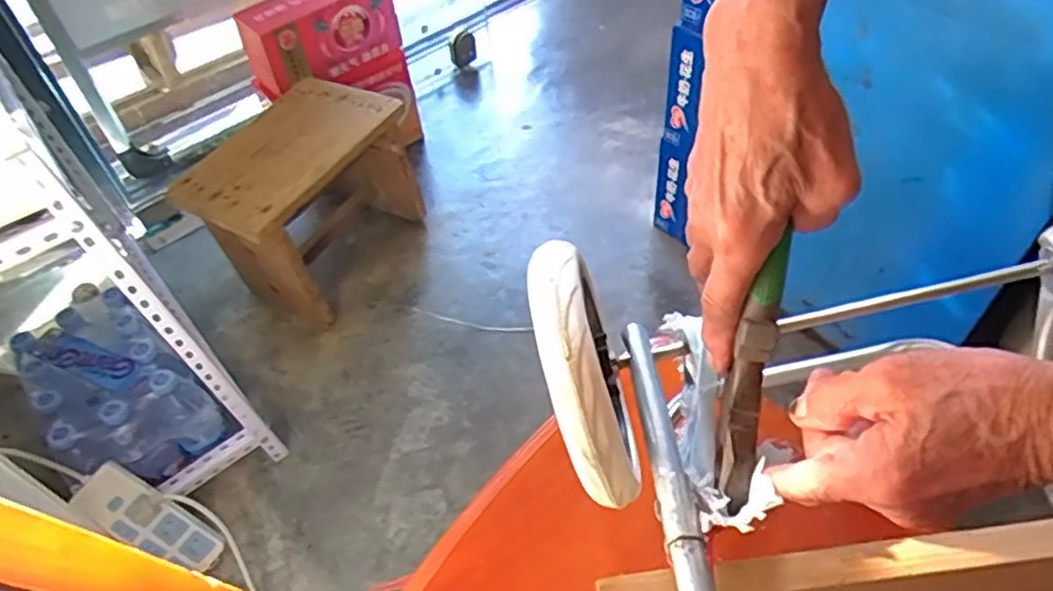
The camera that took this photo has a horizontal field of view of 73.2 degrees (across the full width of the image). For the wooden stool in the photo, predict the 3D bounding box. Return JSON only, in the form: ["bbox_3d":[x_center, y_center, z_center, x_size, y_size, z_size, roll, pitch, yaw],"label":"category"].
[{"bbox_3d":[-0.371,-0.162,1.239,0.221,0.285,0.358,23,56,23],"label":"wooden stool"}]

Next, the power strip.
[{"bbox_3d":[-0.491,0.297,0.927,0.191,0.040,0.077,40,54,-18],"label":"power strip"}]

